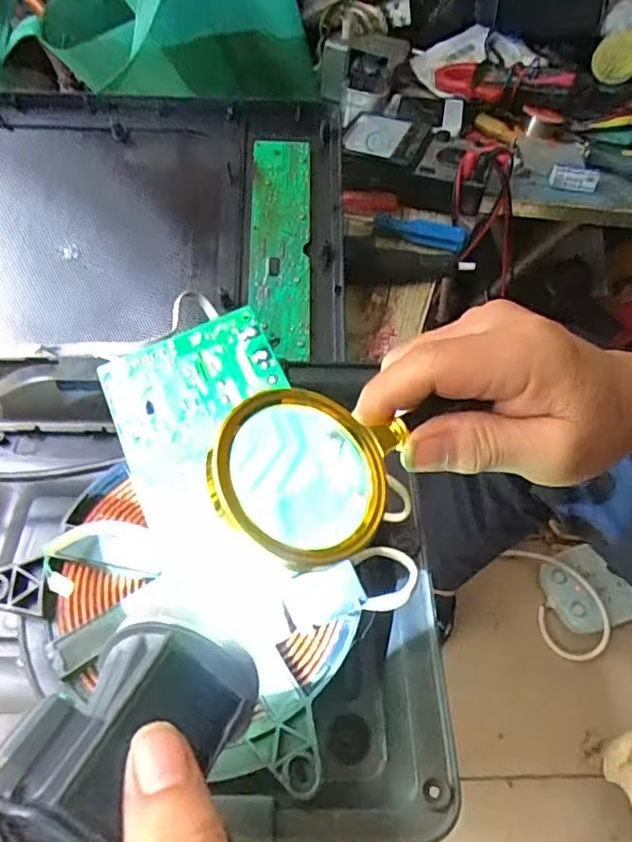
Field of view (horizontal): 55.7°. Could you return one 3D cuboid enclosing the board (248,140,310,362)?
[{"bbox_3d":[-0.028,-0.141,0.475,0.049,0.009,0.195,-1,72,-6],"label":"board"}]

